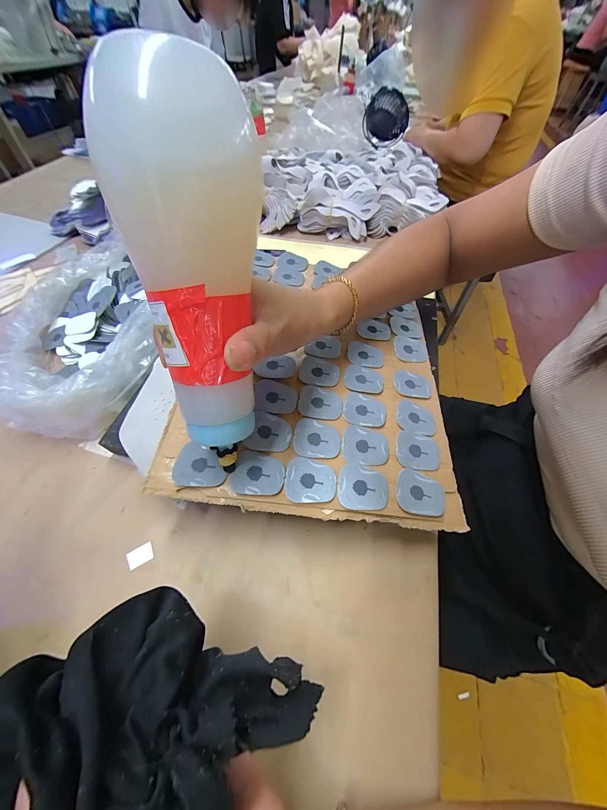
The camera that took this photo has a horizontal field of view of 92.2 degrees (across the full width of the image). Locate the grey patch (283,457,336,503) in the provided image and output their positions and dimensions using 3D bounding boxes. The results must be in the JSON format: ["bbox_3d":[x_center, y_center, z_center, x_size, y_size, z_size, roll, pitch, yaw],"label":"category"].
[{"bbox_3d":[0.005,0.057,0.222,0.038,0.005,0.033,5,54,2],"label":"grey patch"}]

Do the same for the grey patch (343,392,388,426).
[{"bbox_3d":[0.056,0.003,0.264,0.038,0.004,0.034,11,55,6],"label":"grey patch"}]

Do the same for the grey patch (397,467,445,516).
[{"bbox_3d":[0.092,0.069,0.230,0.037,0.005,0.034,10,55,6],"label":"grey patch"}]

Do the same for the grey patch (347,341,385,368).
[{"bbox_3d":[0.066,-0.053,0.309,0.038,0.006,0.032,7,54,3],"label":"grey patch"}]

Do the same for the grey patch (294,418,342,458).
[{"bbox_3d":[0.011,0.027,0.240,0.038,0.005,0.033,4,54,2],"label":"grey patch"}]

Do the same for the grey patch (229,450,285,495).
[{"bbox_3d":[-0.034,0.051,0.218,0.038,0.004,0.032,10,55,5],"label":"grey patch"}]

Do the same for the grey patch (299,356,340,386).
[{"bbox_3d":[0.016,-0.033,0.283,0.039,0.005,0.034,-1,54,-2],"label":"grey patch"}]

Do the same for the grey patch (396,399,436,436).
[{"bbox_3d":[0.105,0.011,0.272,0.037,0.004,0.035,17,54,-3],"label":"grey patch"}]

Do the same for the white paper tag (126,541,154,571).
[{"bbox_3d":[-0.130,0.121,0.234,0.019,0.004,0.015,-26,53,-17],"label":"white paper tag"}]

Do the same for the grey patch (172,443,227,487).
[{"bbox_3d":[-0.076,0.044,0.217,0.037,0.004,0.031,5,61,-6],"label":"grey patch"}]

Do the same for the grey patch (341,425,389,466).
[{"bbox_3d":[0.052,0.033,0.243,0.039,0.004,0.034,8,55,4],"label":"grey patch"}]

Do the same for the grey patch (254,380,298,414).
[{"bbox_3d":[-0.024,-0.007,0.258,0.037,0.006,0.032,0,54,-2],"label":"grey patch"}]

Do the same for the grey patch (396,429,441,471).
[{"bbox_3d":[0.099,0.039,0.251,0.038,0.007,0.035,10,55,6],"label":"grey patch"}]

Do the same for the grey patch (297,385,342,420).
[{"bbox_3d":[0.015,-0.002,0.262,0.038,0.006,0.034,7,54,4],"label":"grey patch"}]

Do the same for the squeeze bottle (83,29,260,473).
[{"bbox_3d":[-0.056,-0.051,0.158,0.062,0.182,0.061,-3,18,-3],"label":"squeeze bottle"}]

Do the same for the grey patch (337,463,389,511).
[{"bbox_3d":[0.046,0.063,0.226,0.039,0.006,0.035,4,54,1],"label":"grey patch"}]

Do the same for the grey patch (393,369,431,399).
[{"bbox_3d":[0.110,-0.021,0.296,0.038,0.005,0.033,8,55,4],"label":"grey patch"}]

